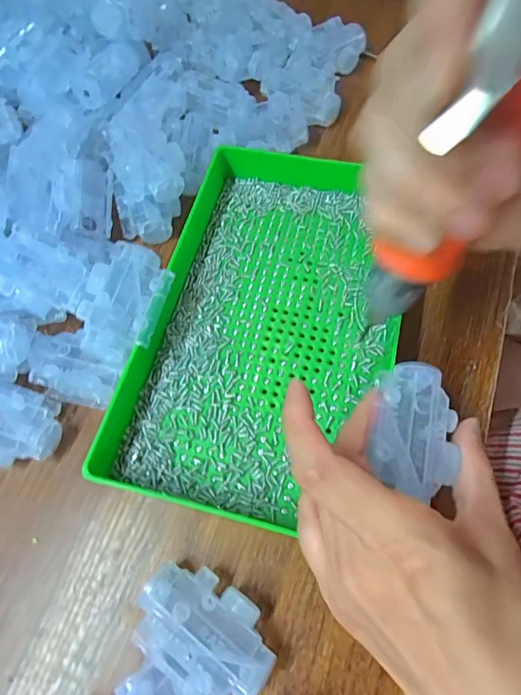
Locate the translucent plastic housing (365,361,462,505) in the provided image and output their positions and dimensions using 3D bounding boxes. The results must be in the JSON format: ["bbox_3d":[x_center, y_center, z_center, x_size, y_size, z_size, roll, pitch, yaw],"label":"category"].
[{"bbox_3d":[0.074,0.038,0.210,0.042,0.016,0.061,11,68,7],"label":"translucent plastic housing"}]

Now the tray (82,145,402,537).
[{"bbox_3d":[0.007,-0.019,0.280,0.159,0.032,0.245,13,66,9],"label":"tray"}]

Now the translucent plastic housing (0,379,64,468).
[{"bbox_3d":[-0.157,0.046,0.264,0.068,0.027,0.044,9,66,7],"label":"translucent plastic housing"}]

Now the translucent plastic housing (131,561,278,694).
[{"bbox_3d":[-0.027,0.138,0.216,0.068,0.029,0.043,31,70,16],"label":"translucent plastic housing"}]

